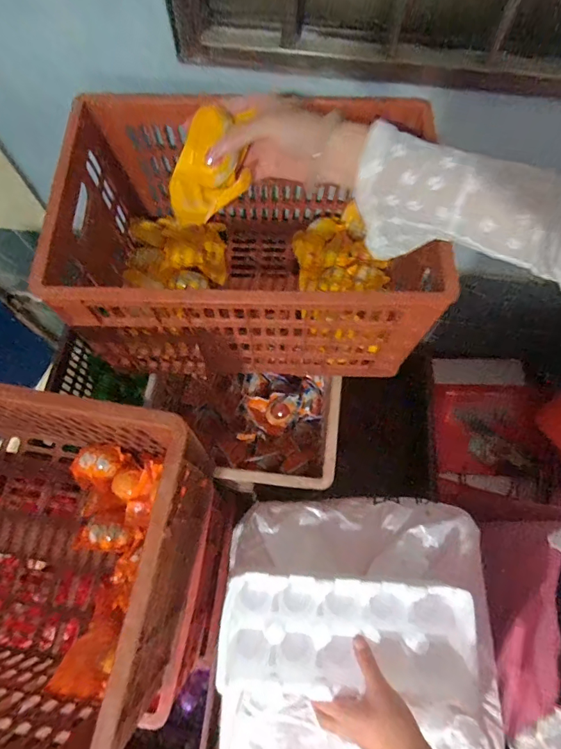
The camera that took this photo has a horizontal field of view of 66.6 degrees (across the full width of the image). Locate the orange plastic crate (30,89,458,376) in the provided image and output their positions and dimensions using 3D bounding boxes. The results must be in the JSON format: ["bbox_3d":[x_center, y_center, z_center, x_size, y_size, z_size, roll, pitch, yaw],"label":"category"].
[{"bbox_3d":[-0.031,-0.184,0.623,0.471,0.252,0.315,3,70,1],"label":"orange plastic crate"}]

